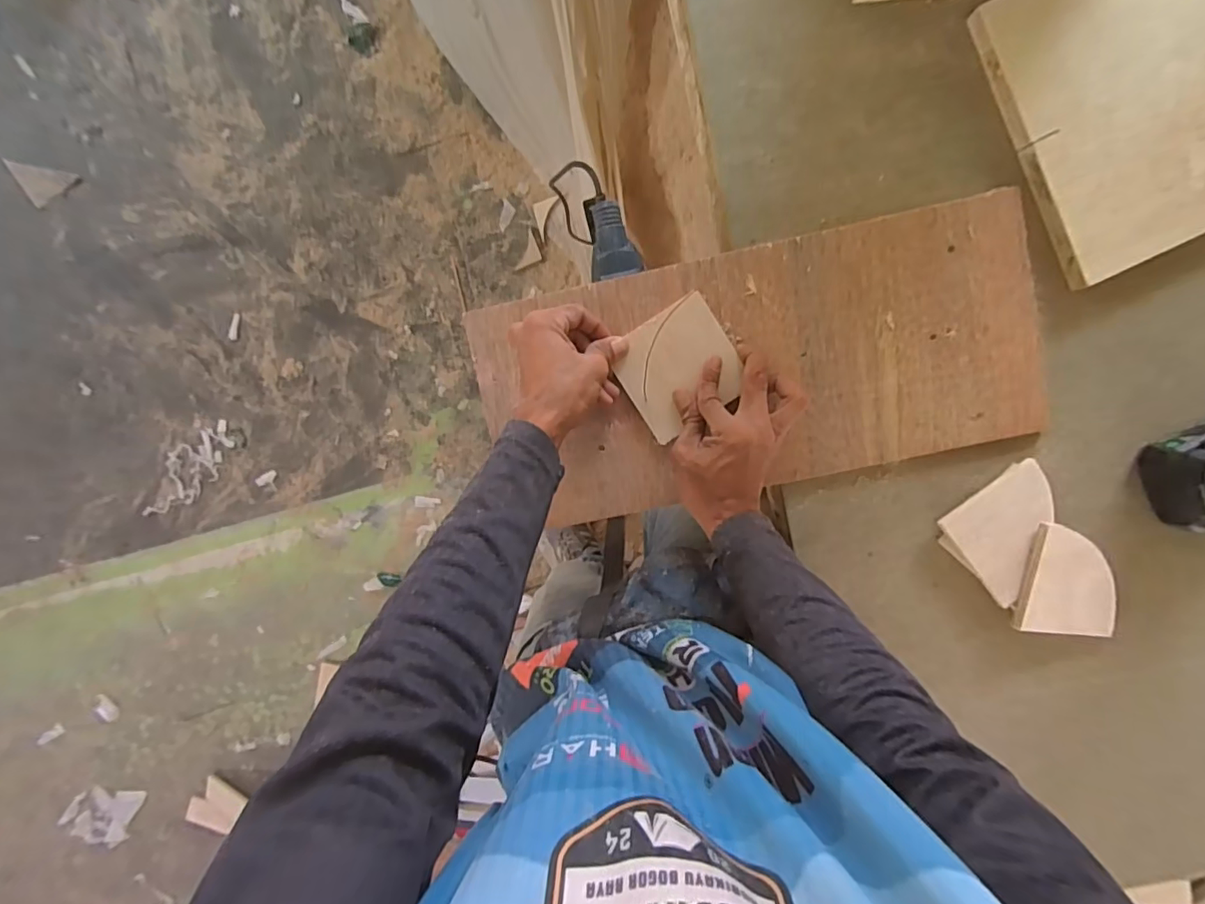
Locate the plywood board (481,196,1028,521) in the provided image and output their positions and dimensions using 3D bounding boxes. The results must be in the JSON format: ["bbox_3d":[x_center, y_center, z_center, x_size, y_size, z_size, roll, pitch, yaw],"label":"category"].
[{"bbox_3d":[0.140,-0.073,0.501,0.494,0.009,0.214,-12,97,3],"label":"plywood board"}]

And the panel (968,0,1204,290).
[{"bbox_3d":[0.509,-0.325,0.455,0.322,0.022,0.253,-25,96,4],"label":"panel"}]

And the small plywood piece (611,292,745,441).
[{"bbox_3d":[0.068,-0.075,0.485,0.103,0.007,0.096,-34,95,5],"label":"small plywood piece"}]

